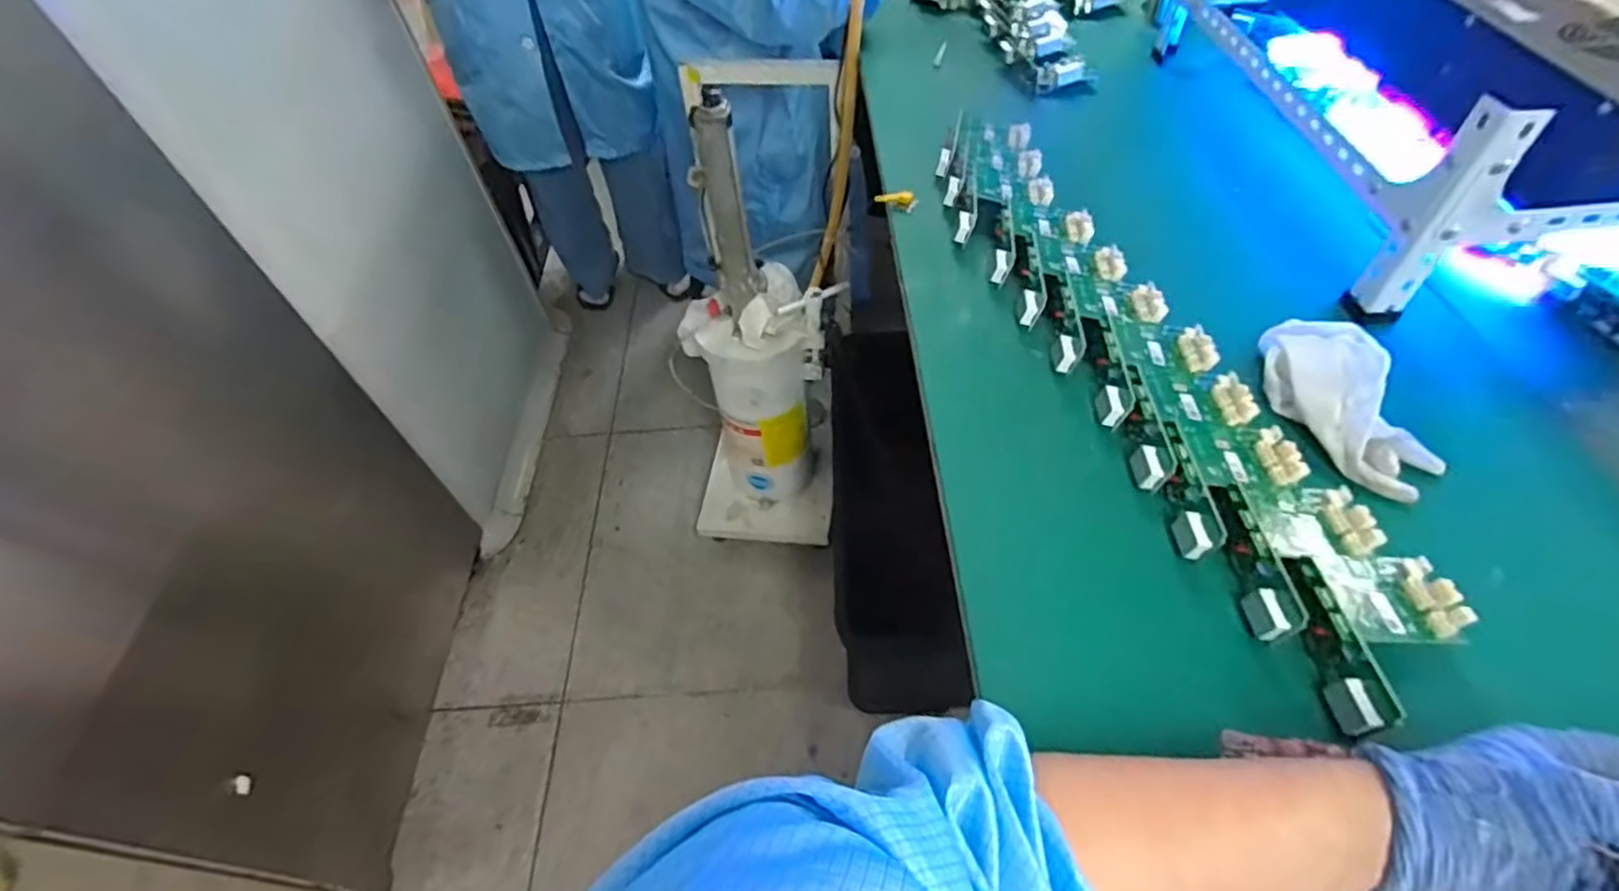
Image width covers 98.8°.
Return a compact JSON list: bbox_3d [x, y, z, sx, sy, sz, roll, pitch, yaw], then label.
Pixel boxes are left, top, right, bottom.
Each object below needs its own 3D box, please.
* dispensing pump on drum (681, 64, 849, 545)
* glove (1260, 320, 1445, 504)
[{"bbox_3d":[-0.088,-0.155,1.094,0.226,0.725,0.256,4,53,9],"label":"dispensing pump on drum"},{"bbox_3d":[0.388,-0.031,0.501,0.073,0.050,0.154,-16,52,-6],"label":"glove"}]

